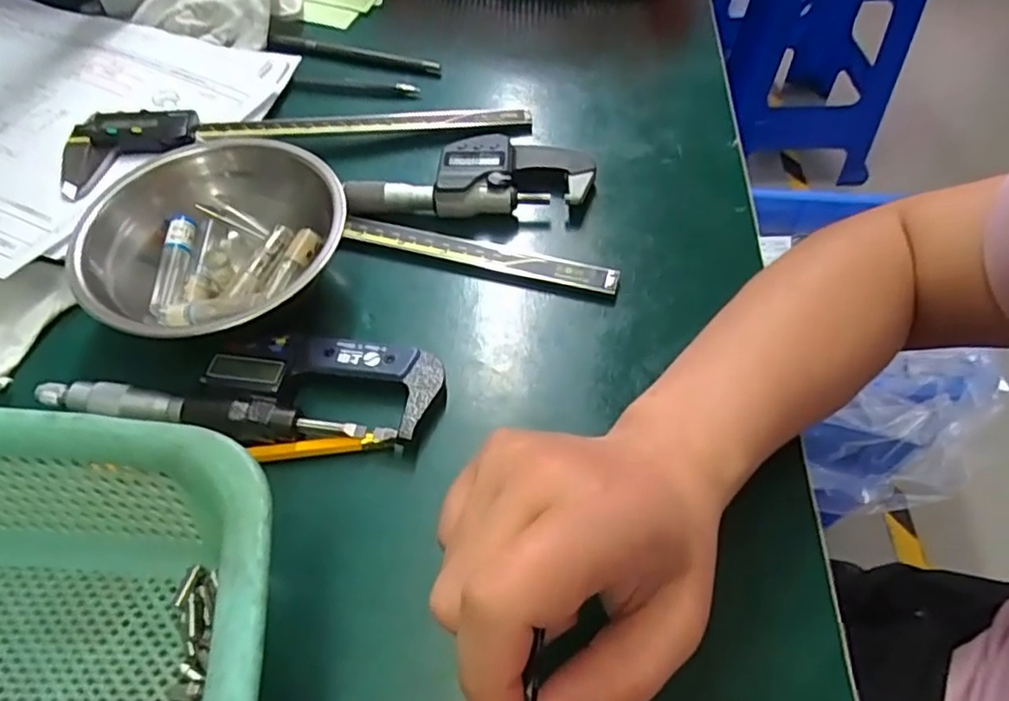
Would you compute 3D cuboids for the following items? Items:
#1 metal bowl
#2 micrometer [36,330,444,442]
[{"bbox_3d":[-0.140,-0.054,0.324,0.107,0.050,0.123,4,56,2],"label":"metal bowl"},{"bbox_3d":[-0.121,0.017,0.307,0.177,0.018,0.054,1,56,0],"label":"micrometer"}]

